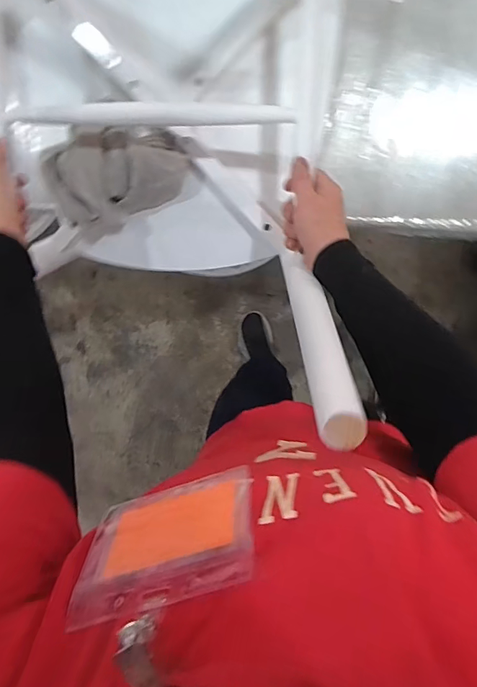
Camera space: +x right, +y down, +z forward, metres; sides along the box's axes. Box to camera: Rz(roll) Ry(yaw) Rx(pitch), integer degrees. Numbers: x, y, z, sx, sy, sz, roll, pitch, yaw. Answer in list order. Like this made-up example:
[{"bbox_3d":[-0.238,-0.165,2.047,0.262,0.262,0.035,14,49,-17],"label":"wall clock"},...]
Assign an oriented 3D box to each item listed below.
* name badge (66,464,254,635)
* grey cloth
[{"bbox_3d":[-0.041,0.114,0.262,0.102,0.092,0.008,-18,109,1],"label":"name badge"},{"bbox_3d":[-0.166,-0.238,0.603,0.187,0.078,0.127,-21,97,7],"label":"grey cloth"}]

